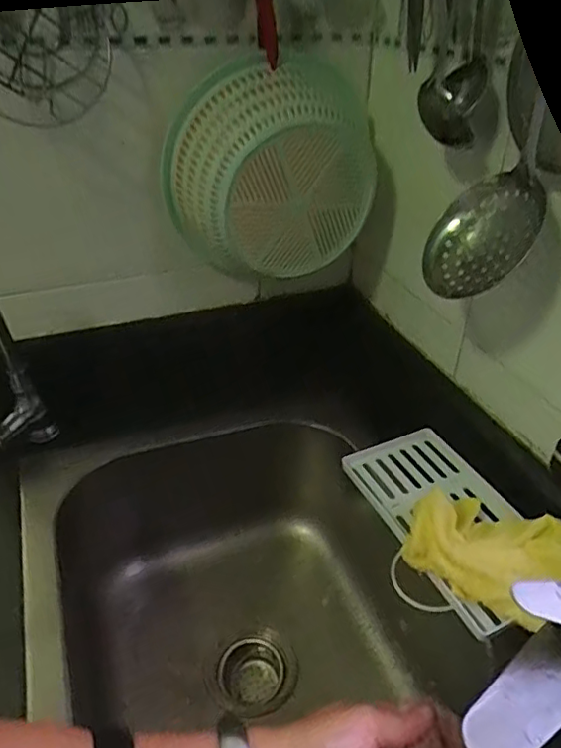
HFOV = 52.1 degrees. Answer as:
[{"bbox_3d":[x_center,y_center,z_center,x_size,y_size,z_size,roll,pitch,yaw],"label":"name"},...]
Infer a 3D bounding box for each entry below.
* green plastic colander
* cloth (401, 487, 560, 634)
[{"bbox_3d":[-0.016,-0.238,0.673,0.196,0.210,0.145,-15,38,-23],"label":"green plastic colander"},{"bbox_3d":[0.175,0.138,0.466,0.125,0.035,0.098,22,39,27],"label":"cloth"}]

